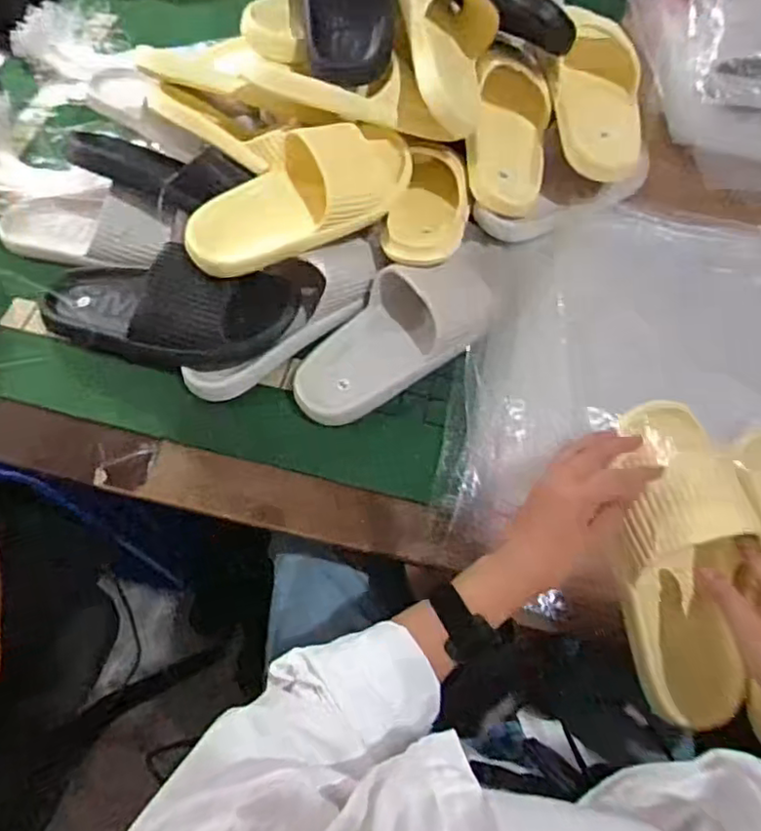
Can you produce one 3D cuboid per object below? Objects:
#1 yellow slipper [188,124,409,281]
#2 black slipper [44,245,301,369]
[{"bbox_3d":[-0.080,-0.229,0.647,0.251,0.070,0.095,-23,67,-11],"label":"yellow slipper"},{"bbox_3d":[-0.233,-0.114,0.669,0.288,0.071,0.113,12,65,5],"label":"black slipper"}]

